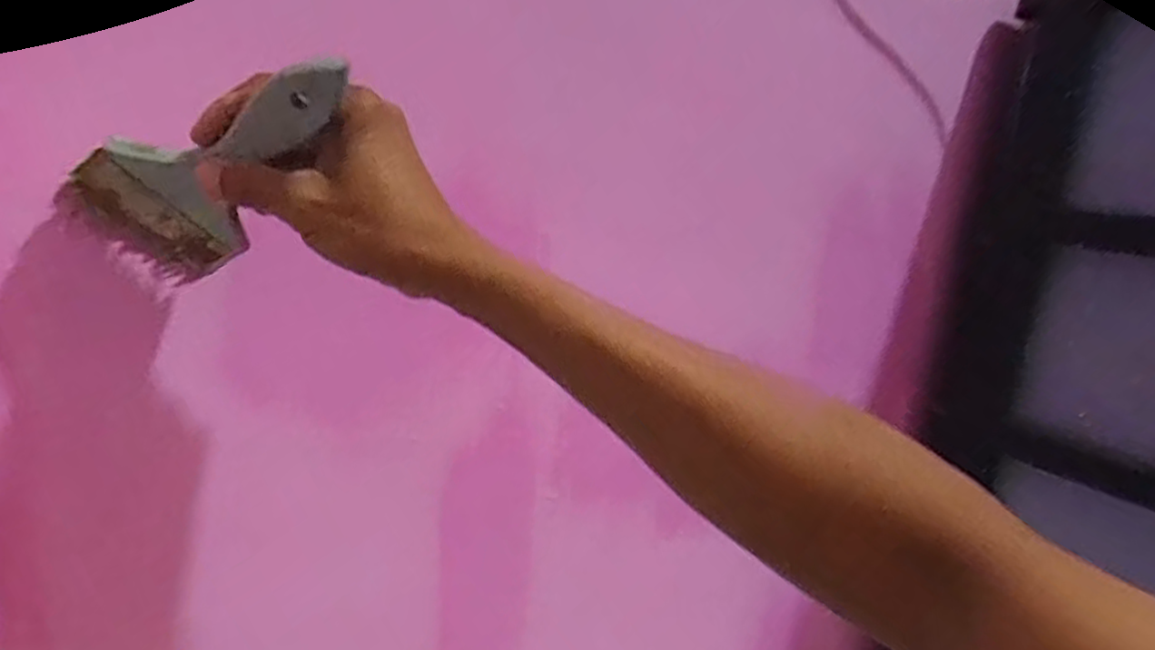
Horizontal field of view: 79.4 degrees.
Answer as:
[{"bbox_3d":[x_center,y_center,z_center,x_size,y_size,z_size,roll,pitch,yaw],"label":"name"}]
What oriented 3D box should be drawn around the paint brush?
[{"bbox_3d":[-0.169,-0.067,0.315,0.195,0.071,0.012,-20,40,33],"label":"paint brush"}]

